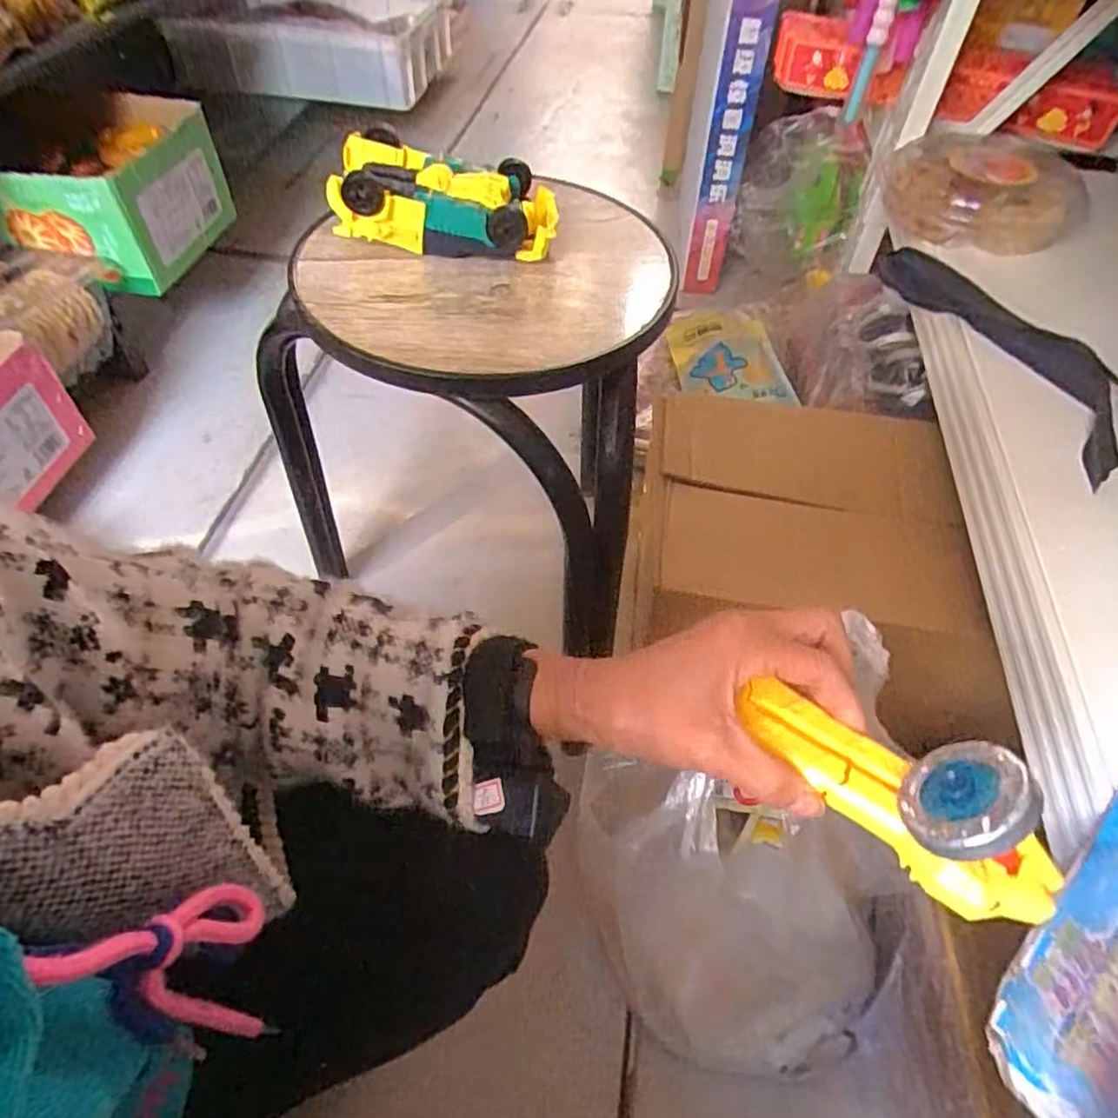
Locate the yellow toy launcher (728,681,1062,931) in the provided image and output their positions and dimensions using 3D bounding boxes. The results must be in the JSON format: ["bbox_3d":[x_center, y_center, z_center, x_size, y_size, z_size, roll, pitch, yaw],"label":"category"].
[{"bbox_3d":[0.139,0.086,0.274,0.045,0.058,0.127,-36,60,-22],"label":"yellow toy launcher"}]

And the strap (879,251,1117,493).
[{"bbox_3d":[0.398,-0.174,0.572,0.121,0.033,0.337,-19,55,-12],"label":"strap"}]

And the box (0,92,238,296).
[{"bbox_3d":[-0.659,-0.547,1.014,0.225,0.157,0.284,7,54,7],"label":"box"}]

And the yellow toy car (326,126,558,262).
[{"bbox_3d":[-0.081,-0.263,0.495,0.157,0.057,0.091,0,53,2],"label":"yellow toy car"}]

